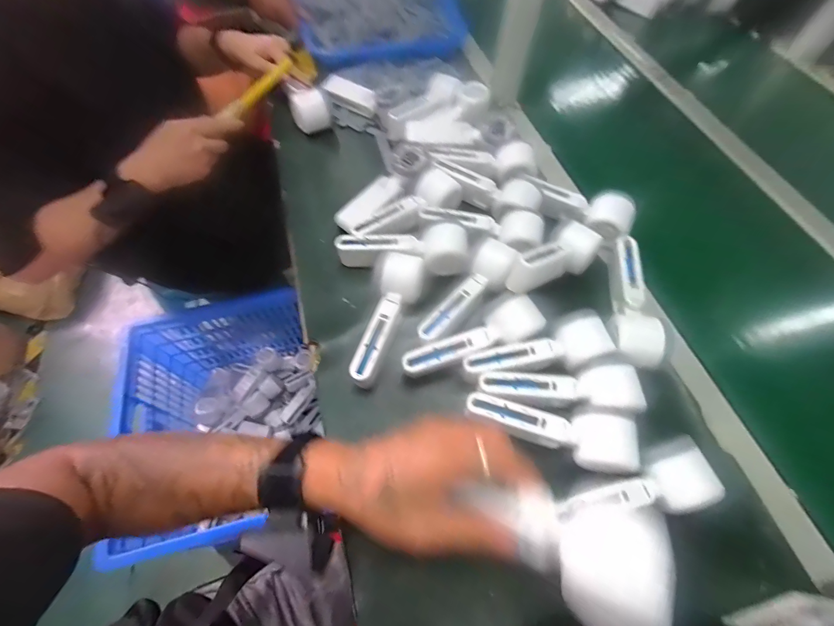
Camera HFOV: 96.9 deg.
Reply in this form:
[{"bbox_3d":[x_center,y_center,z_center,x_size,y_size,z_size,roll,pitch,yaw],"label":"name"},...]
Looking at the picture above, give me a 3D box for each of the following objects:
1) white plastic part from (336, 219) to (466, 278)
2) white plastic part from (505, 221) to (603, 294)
[{"bbox_3d":[-0.018,-0.076,0.483,0.168,0.054,0.065,1,62,-3],"label":"white plastic part"},{"bbox_3d":[0.167,-0.067,0.446,0.173,0.055,0.052,-26,66,-31],"label":"white plastic part"}]

